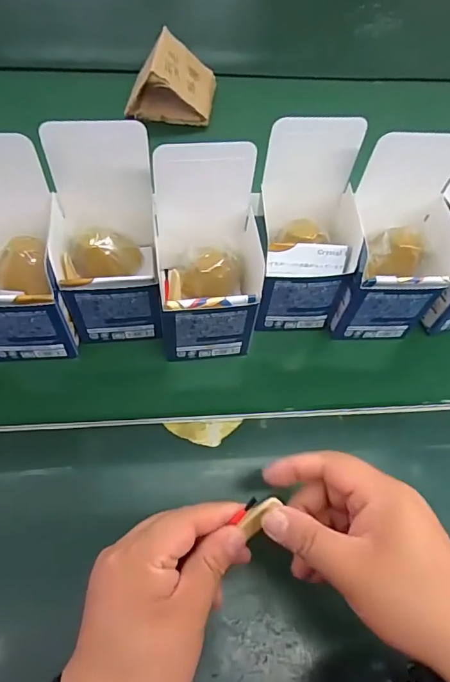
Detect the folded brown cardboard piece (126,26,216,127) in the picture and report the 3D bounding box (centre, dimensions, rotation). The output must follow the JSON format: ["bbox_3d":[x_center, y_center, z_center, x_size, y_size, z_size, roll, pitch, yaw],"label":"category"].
[{"bbox_3d":[-0.071,-0.350,0.602,0.108,0.070,0.109,9,59,1],"label":"folded brown cardboard piece"}]

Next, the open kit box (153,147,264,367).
[{"bbox_3d":[-0.013,-0.066,0.391,0.093,0.159,0.095,-3,60,-6],"label":"open kit box"}]

